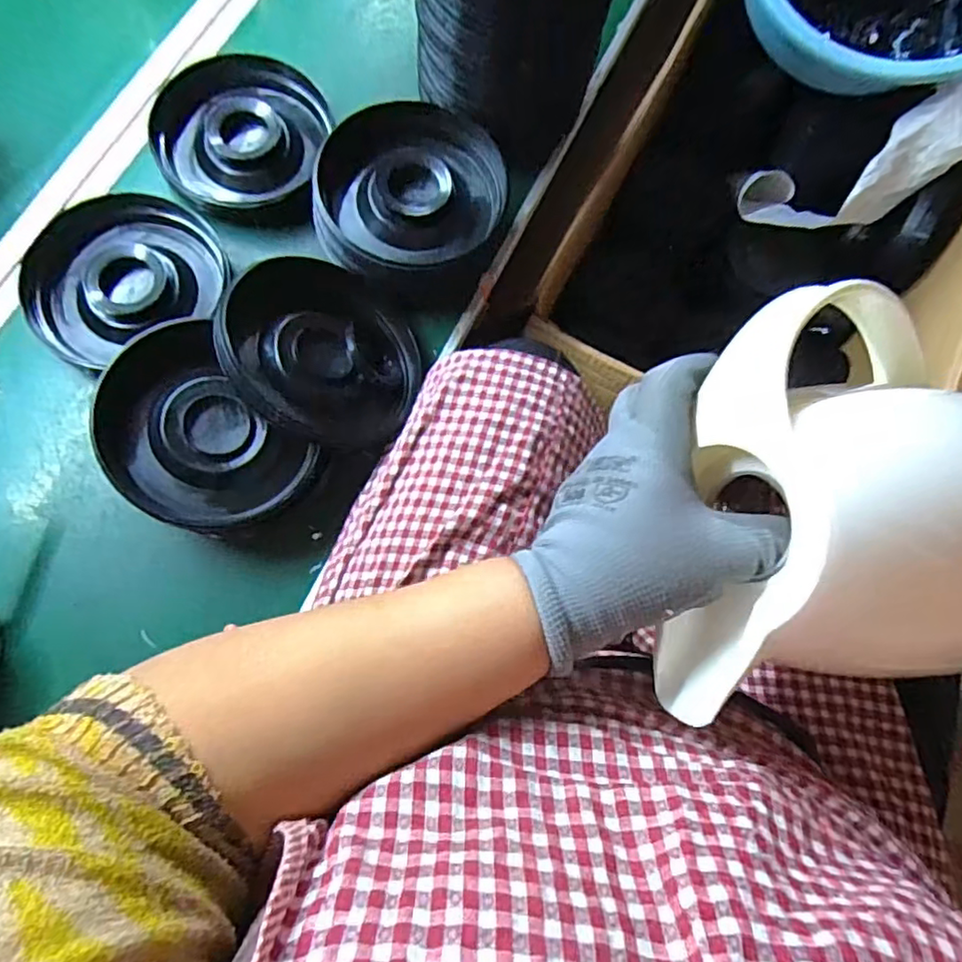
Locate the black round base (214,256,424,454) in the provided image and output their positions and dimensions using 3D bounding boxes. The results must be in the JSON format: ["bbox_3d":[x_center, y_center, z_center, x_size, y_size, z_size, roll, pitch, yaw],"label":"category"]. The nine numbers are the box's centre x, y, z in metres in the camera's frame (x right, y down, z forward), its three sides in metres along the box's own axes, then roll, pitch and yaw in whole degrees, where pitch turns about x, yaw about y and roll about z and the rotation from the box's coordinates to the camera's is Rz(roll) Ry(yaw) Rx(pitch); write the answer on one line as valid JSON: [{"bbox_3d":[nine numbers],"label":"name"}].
[{"bbox_3d":[-0.119,-0.103,0.469,0.152,0.023,0.140,11,71,-33],"label":"black round base"}]

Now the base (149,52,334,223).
[{"bbox_3d":[-0.217,-0.314,0.540,0.139,0.049,0.154,10,76,1],"label":"base"}]

